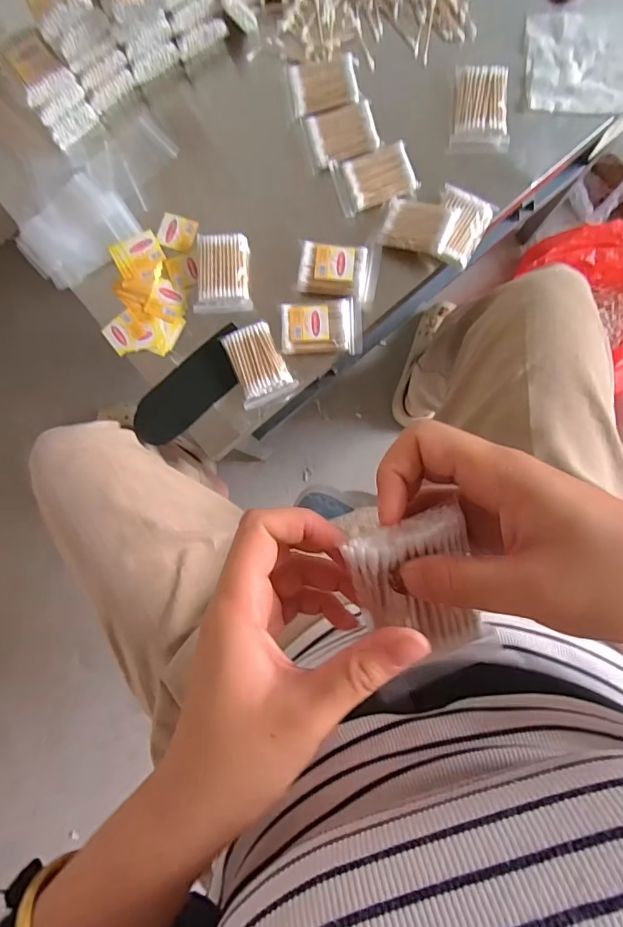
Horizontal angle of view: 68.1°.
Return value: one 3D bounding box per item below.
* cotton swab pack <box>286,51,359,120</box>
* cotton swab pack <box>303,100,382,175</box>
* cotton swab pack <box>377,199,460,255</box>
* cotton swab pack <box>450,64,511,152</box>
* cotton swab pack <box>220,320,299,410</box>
[{"bbox_3d":[0.015,-0.435,0.530,0.076,0.011,0.063,-14,86,2],"label":"cotton swab pack"},{"bbox_3d":[0.034,-0.376,0.529,0.080,0.012,0.058,-16,86,2],"label":"cotton swab pack"},{"bbox_3d":[0.116,-0.262,0.510,0.077,0.015,0.054,22,95,18],"label":"cotton swab pack"},{"bbox_3d":[0.193,-0.404,0.522,0.064,0.016,0.088,2,87,4],"label":"cotton swab pack"},{"bbox_3d":[-0.061,-0.114,0.524,0.058,0.012,0.086,-23,85,2],"label":"cotton swab pack"}]

